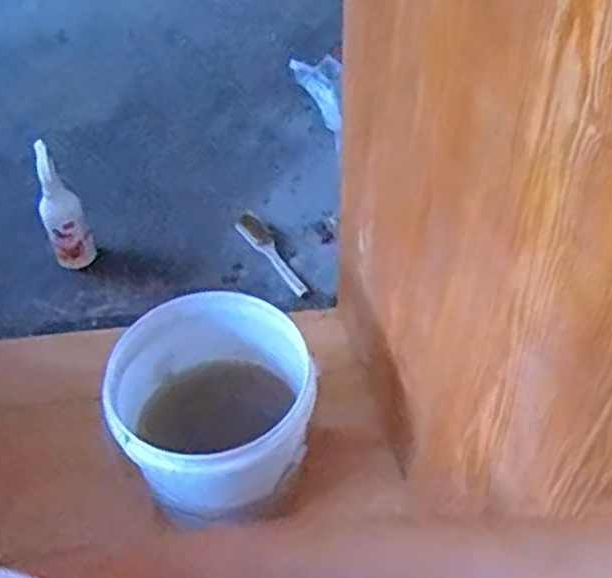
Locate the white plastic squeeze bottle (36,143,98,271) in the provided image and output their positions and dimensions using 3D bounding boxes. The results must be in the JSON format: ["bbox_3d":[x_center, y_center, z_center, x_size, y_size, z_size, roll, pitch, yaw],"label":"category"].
[{"bbox_3d":[-0.427,-0.136,1.355,0.072,0.224,0.084,-21,51,-16],"label":"white plastic squeeze bottle"}]

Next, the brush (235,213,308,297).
[{"bbox_3d":[-0.053,-0.059,1.345,0.056,0.030,0.208,-31,54,-23],"label":"brush"}]

